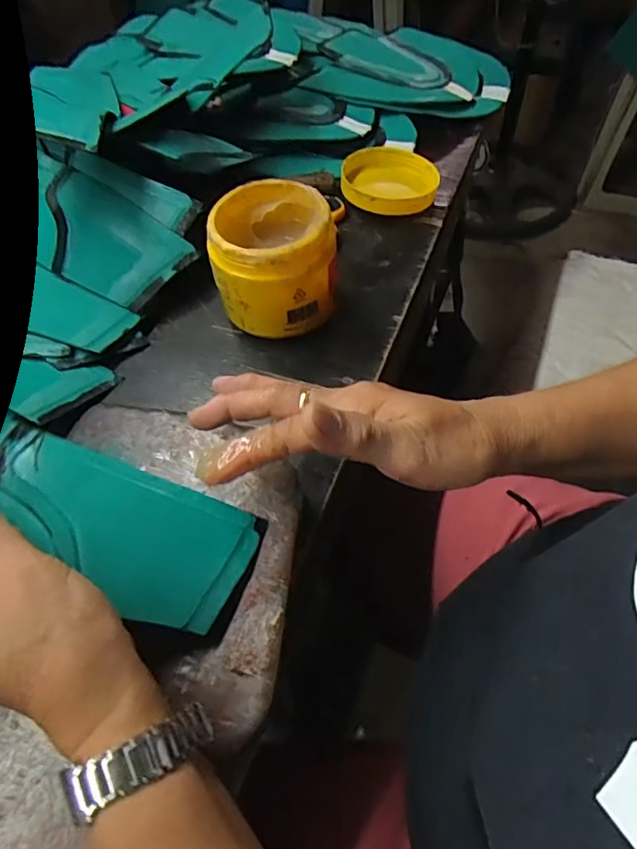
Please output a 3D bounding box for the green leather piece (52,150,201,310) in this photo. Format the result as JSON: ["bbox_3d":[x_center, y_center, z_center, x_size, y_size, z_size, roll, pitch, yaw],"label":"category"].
[{"bbox_3d":[-0.169,-0.160,0.457,0.127,0.018,0.110,25,78,4],"label":"green leather piece"}]

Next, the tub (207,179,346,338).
[{"bbox_3d":[-0.031,-0.128,0.421,0.090,0.073,0.089,-2,56,3],"label":"tub"}]

